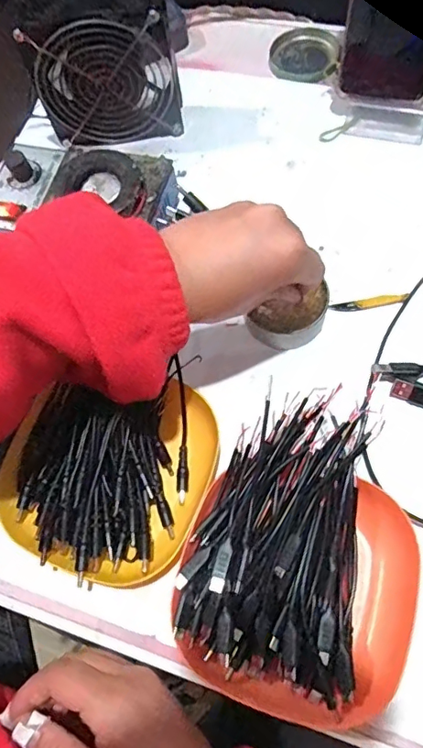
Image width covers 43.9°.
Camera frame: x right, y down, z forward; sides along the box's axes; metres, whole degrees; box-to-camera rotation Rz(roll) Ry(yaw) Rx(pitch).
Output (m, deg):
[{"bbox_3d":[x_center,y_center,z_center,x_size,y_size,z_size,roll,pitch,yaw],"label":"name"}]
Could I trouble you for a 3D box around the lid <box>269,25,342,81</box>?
[{"bbox_3d":[0.091,-0.315,0.514,0.067,0.018,0.067,-2,69,6],"label":"lid"}]

